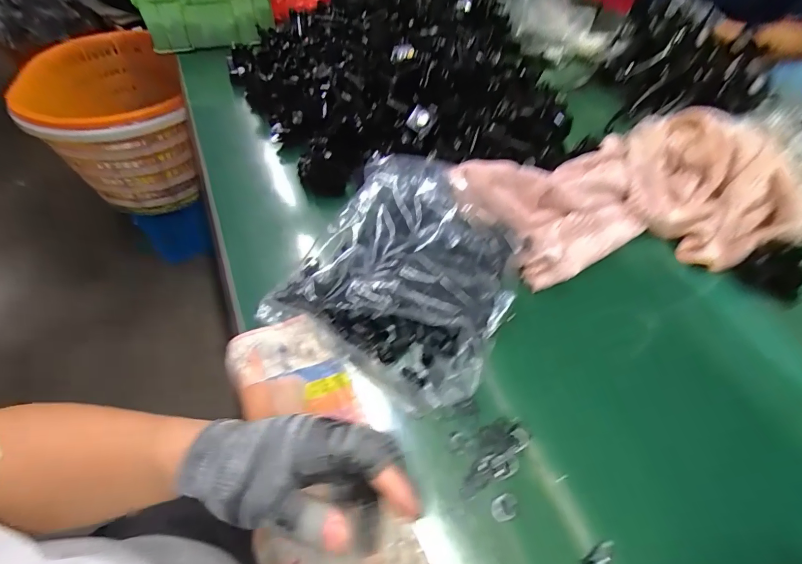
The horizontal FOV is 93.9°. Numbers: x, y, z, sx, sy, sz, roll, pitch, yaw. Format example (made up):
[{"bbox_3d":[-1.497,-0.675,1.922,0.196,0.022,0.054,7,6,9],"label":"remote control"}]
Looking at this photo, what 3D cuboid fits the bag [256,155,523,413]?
[{"bbox_3d":[0.010,-0.017,0.449,0.243,0.099,0.248,26,57,15],"label":"bag"}]

